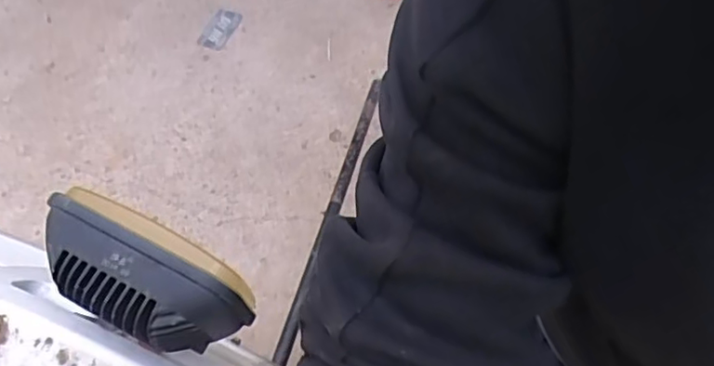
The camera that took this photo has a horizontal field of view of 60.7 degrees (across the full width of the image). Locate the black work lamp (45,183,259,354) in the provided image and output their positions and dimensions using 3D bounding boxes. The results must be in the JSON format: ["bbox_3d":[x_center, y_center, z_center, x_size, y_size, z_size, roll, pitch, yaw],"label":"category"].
[{"bbox_3d":[-0.152,0.076,0.437,0.148,0.095,0.068,26,62,12],"label":"black work lamp"}]

